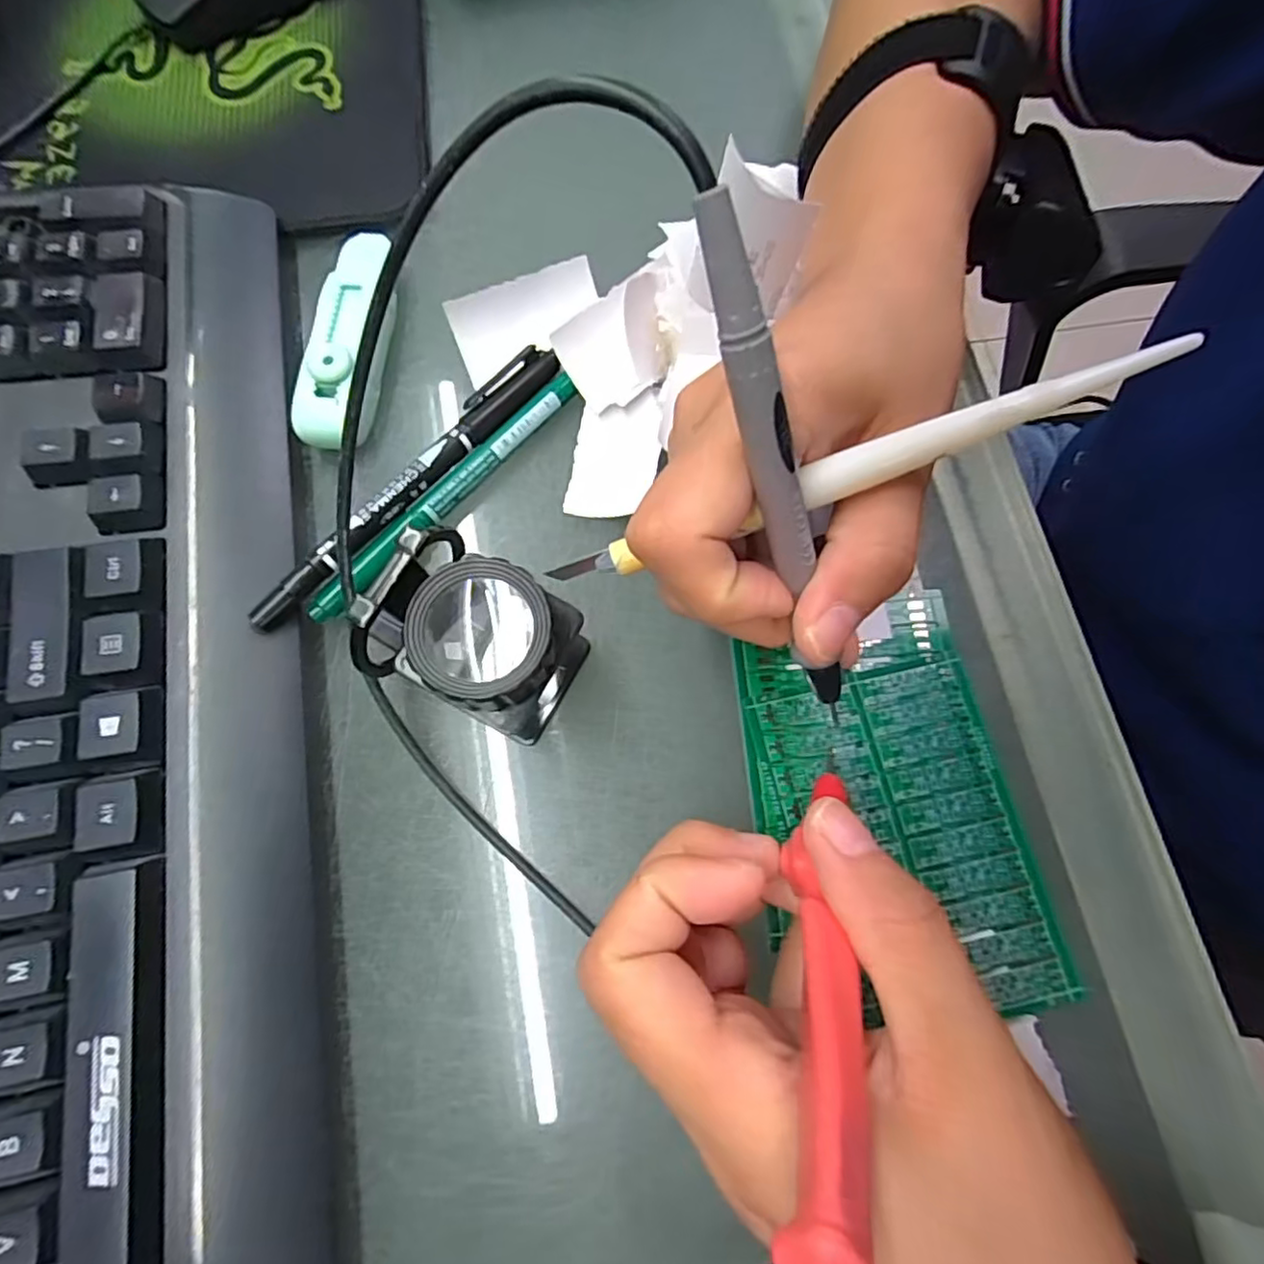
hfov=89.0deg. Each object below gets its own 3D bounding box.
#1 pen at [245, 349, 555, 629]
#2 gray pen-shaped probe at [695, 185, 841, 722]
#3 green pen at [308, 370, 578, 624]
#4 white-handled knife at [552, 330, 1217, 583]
[{"bbox_3d":[-0.076,-0.054,0.220,0.014,0.012,0.136,38,78,10],"label":"pen"},{"bbox_3d":[0.035,-0.026,0.142,0.011,0.124,0.007,-32,37,-8],"label":"gray pen-shaped probe"},{"bbox_3d":[-0.063,-0.049,0.224,0.011,0.013,0.122,39,78,10],"label":"green pen"},{"bbox_3d":[0.050,-0.037,0.149,0.148,0.005,0.008,-19,75,10],"label":"white-handled knife"}]

